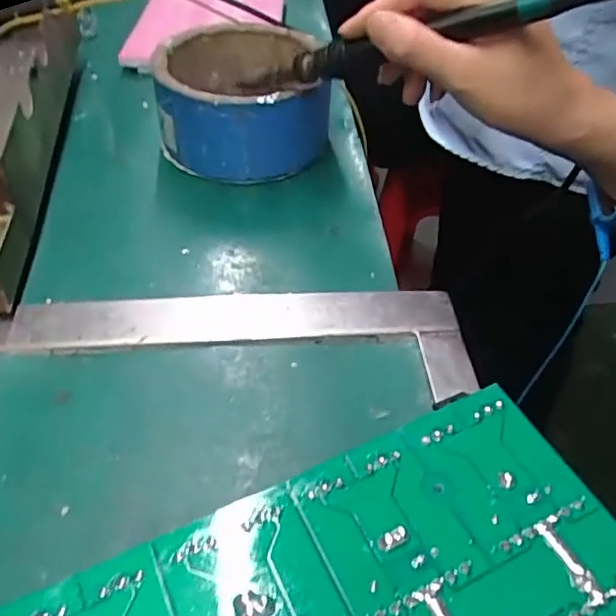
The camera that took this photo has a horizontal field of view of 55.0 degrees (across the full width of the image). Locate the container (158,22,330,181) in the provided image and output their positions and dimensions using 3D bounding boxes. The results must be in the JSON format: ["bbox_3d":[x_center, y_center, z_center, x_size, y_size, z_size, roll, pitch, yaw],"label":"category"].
[{"bbox_3d":[-0.050,-0.148,0.419,0.106,0.077,0.123,-6,47,-8],"label":"container"}]

